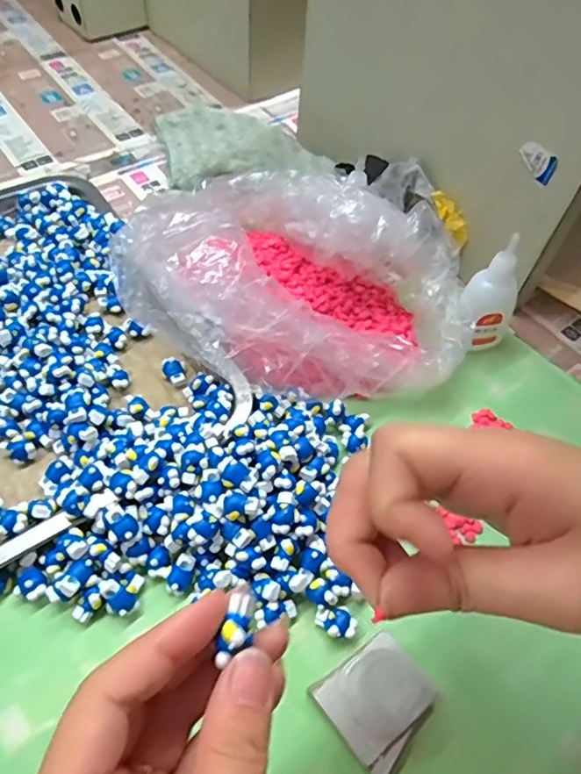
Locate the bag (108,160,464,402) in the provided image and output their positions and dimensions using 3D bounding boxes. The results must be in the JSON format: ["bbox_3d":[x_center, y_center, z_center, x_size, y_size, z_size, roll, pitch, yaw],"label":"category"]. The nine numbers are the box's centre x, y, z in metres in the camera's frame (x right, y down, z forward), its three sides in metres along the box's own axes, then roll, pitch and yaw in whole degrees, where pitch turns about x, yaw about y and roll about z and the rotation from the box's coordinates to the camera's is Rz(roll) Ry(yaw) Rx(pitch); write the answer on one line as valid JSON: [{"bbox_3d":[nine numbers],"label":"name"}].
[{"bbox_3d":[0.004,-0.087,0.392,0.232,0.088,0.170,10,54,3],"label":"bag"}]

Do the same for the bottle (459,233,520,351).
[{"bbox_3d":[0.141,-0.064,0.388,0.037,0.087,0.030,-11,56,-12],"label":"bottle"}]

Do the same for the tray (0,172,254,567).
[{"bbox_3d":[-0.195,-0.044,0.386,0.206,0.030,0.317,-31,62,-23],"label":"tray"}]

